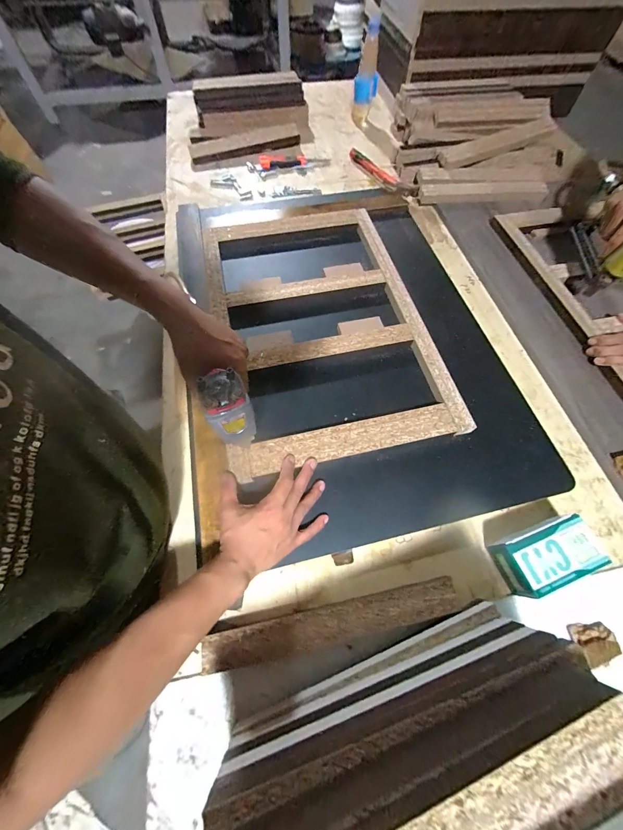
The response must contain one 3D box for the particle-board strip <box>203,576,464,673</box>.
[{"bbox_3d":[0.028,0.253,0.357,0.303,0.017,0.042,-10,62,-6],"label":"particle-board strip"}]

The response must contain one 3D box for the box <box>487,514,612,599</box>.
[{"bbox_3d":[0.296,0.178,0.381,0.111,0.051,0.063,-19,64,-11],"label":"box"}]

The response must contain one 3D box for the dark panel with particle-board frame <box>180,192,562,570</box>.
[{"bbox_3d":[0.047,-0.172,0.563,0.543,0.053,0.751,-11,62,-7],"label":"dark panel with particle-board frame"}]

